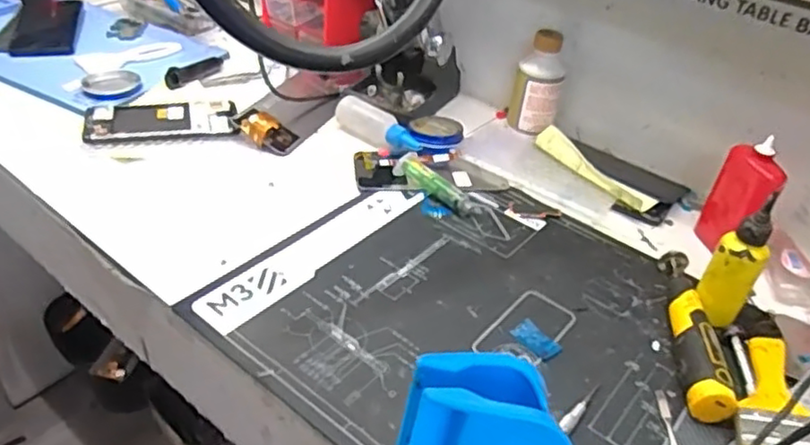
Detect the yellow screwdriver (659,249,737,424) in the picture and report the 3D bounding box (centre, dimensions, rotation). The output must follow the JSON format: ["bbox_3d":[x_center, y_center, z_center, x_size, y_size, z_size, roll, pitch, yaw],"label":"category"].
[{"bbox_3d":[0.223,0.081,0.511,0.029,0.032,0.166,9,38,5],"label":"yellow screwdriver"}]

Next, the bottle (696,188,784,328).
[{"bbox_3d":[0.258,0.028,0.501,0.034,0.103,0.027,32,45,31],"label":"bottle"}]

